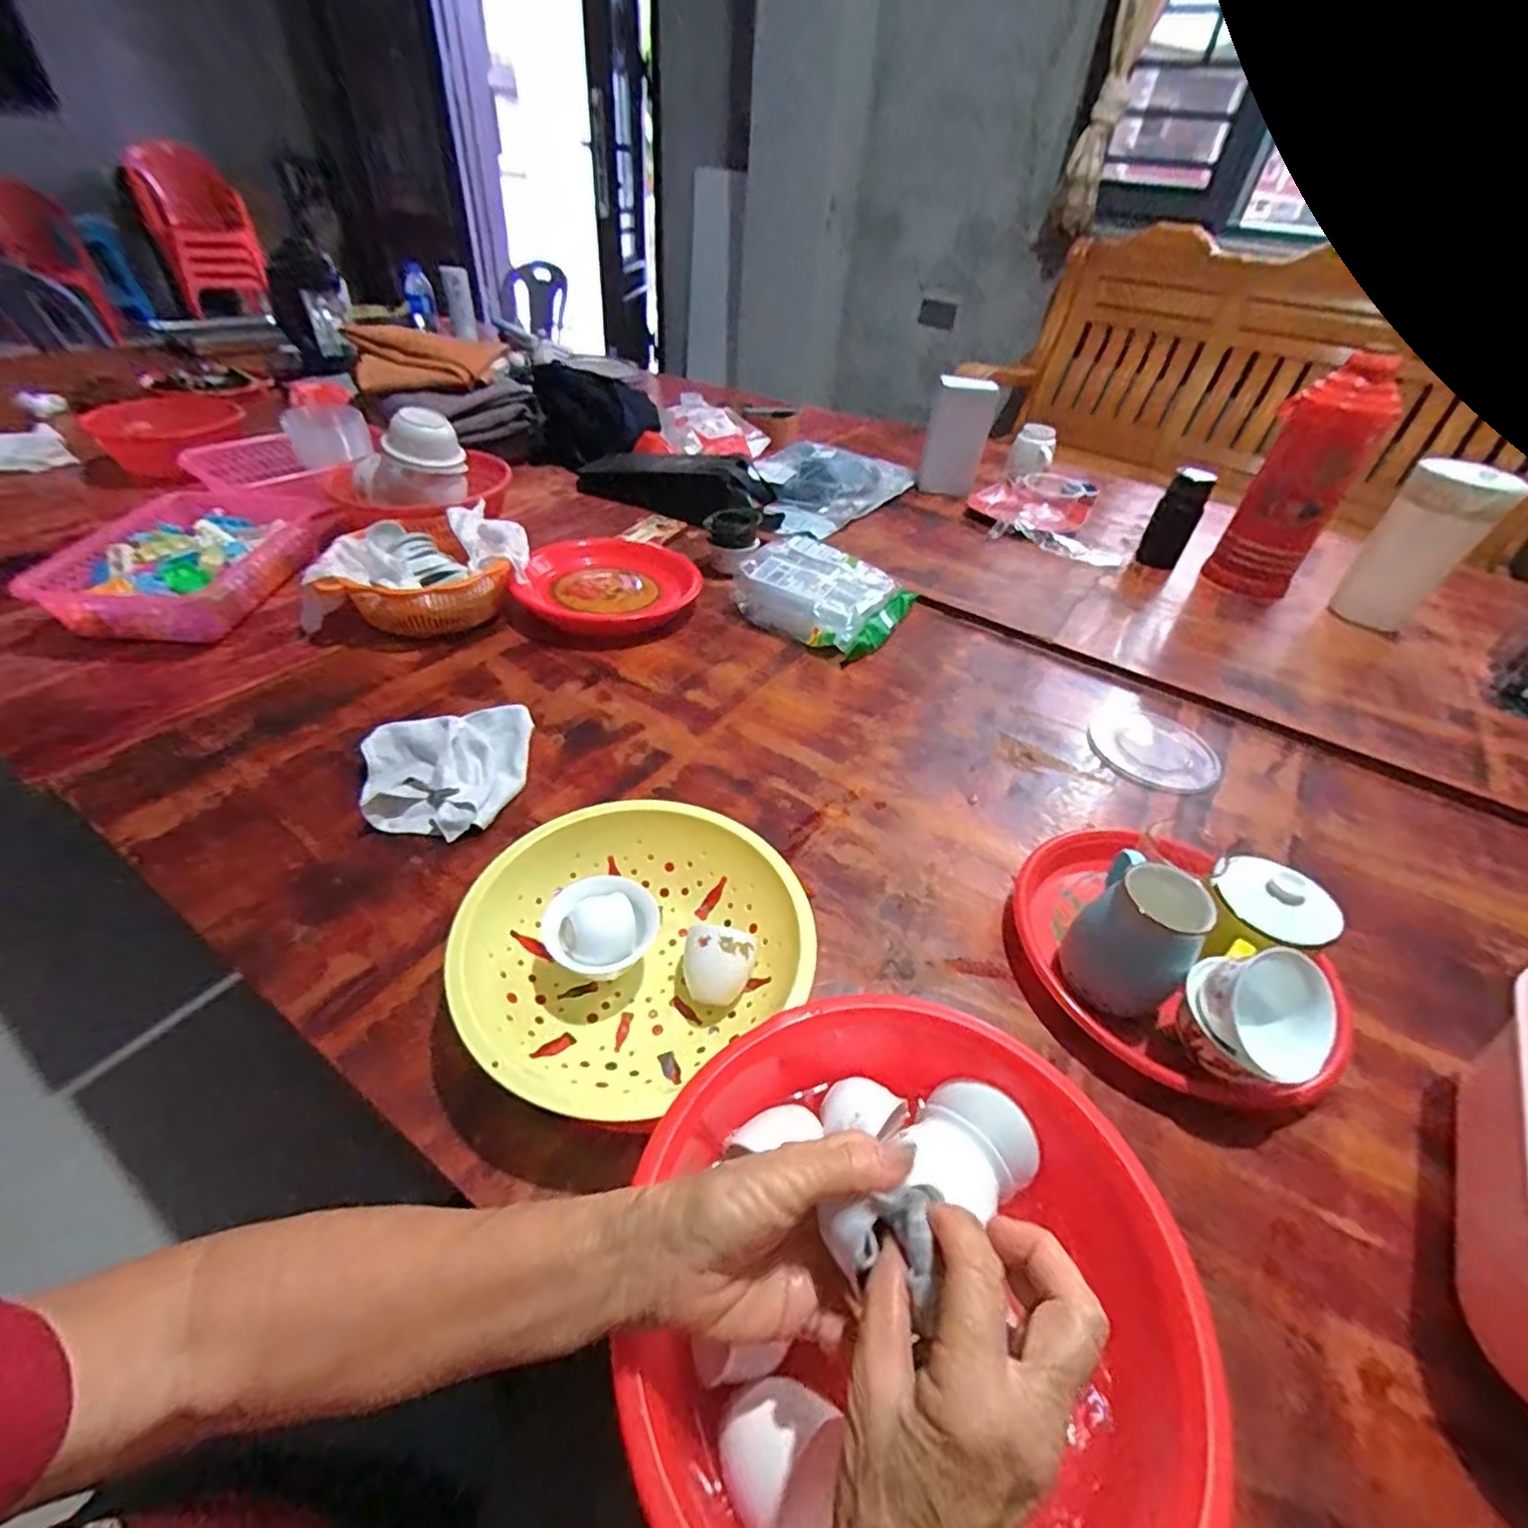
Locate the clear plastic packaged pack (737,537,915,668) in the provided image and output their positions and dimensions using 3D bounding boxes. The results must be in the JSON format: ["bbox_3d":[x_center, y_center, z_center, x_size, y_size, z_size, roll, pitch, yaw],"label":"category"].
[{"bbox_3d":[0.089,-0.251,0.951,0.214,0.077,0.192,24,46,21],"label":"clear plastic packaged pack"}]

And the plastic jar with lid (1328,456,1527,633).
[{"bbox_3d":[0.971,-0.316,0.981,0.098,0.238,0.123,-29,52,-31],"label":"plastic jar with lid"}]

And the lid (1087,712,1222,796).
[{"bbox_3d":[0.465,-0.016,0.787,0.140,0.006,0.133,3,42,-2],"label":"lid"}]

